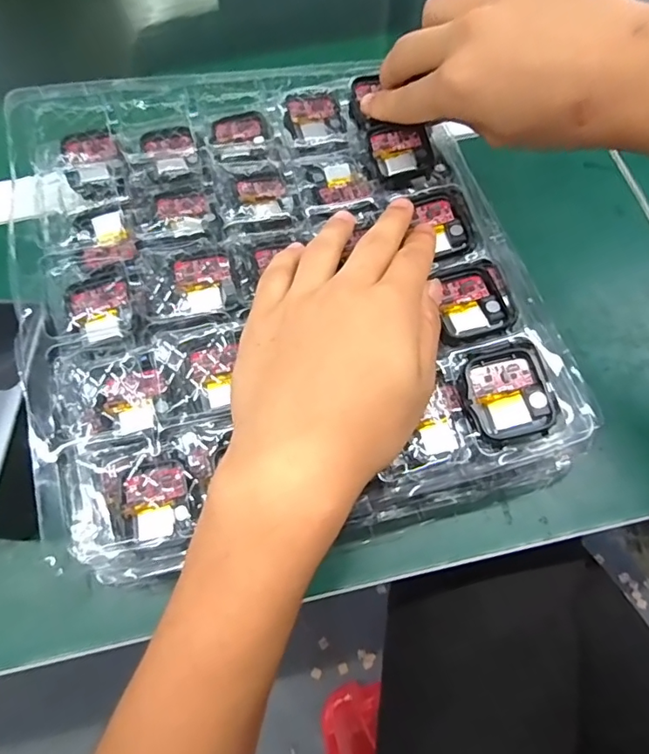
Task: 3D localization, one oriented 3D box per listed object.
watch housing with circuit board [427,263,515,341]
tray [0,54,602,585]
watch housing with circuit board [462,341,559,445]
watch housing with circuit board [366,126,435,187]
[{"bbox_3d":[0.078,-0.042,0.277,0.037,0.008,0.044,-12,68,-4],"label":"watch housing with circuit board"},{"bbox_3d":[-0.028,-0.056,0.297,0.271,0.040,0.296,-16,72,-5],"label":"tray"},{"bbox_3d":[0.091,0.007,0.254,0.041,0.007,0.047,-16,68,-6],"label":"watch housing with circuit board"},{"bbox_3d":[0.047,-0.138,0.317,0.036,0.013,0.042,-9,71,-2],"label":"watch housing with circuit board"}]

